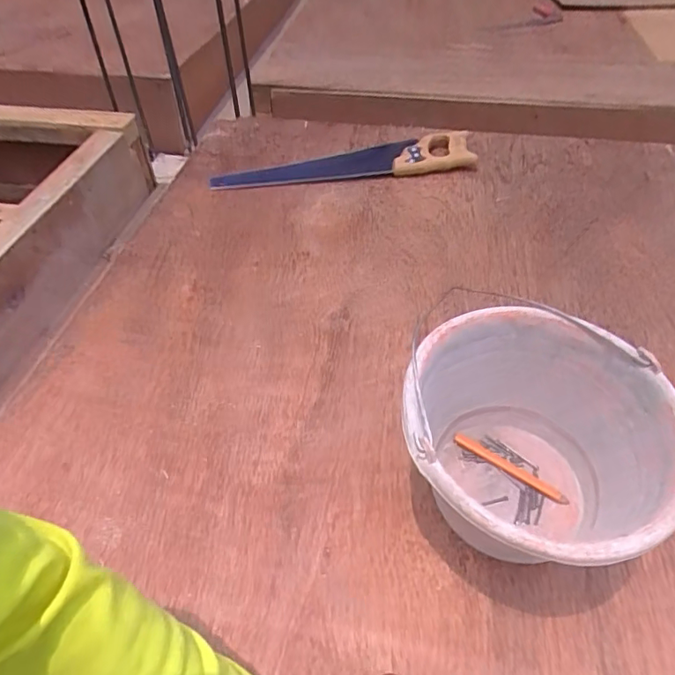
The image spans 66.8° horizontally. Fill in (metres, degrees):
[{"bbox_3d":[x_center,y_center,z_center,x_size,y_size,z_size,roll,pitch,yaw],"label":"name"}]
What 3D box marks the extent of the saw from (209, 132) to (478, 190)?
[{"bbox_3d":[0.023,-0.360,1.041,0.530,0.031,0.139,-12,48,-11],"label":"saw"}]

